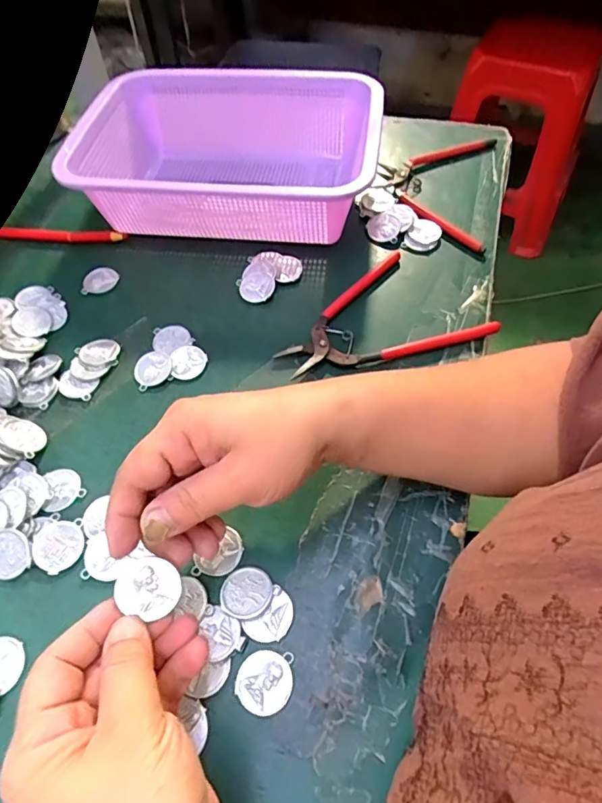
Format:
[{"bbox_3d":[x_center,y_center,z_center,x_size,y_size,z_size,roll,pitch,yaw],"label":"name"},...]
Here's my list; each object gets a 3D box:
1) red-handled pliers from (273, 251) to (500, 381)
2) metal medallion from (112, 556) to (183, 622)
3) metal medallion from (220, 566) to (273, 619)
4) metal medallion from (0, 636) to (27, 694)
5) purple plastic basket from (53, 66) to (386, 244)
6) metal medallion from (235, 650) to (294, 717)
[{"bbox_3d":[0.056,-0.076,0.402,0.165,0.011,0.109,-14,58,-7],"label":"red-handled pliers"},{"bbox_3d":[-0.072,0.088,0.236,0.029,0.004,0.025,30,74,-11],"label":"metal medallion"},{"bbox_3d":[-0.031,0.109,0.285,0.030,0.005,0.027,-16,58,-8],"label":"metal medallion"},{"bbox_3d":[-0.166,0.143,0.274,0.029,0.004,0.023,16,59,12],"label":"metal medallion"},{"bbox_3d":[-0.060,-0.225,0.463,0.251,0.080,0.188,5,57,6],"label":"purple plastic basket"},{"bbox_3d":[-0.019,0.147,0.261,0.029,0.004,0.029,1,57,3],"label":"metal medallion"}]

